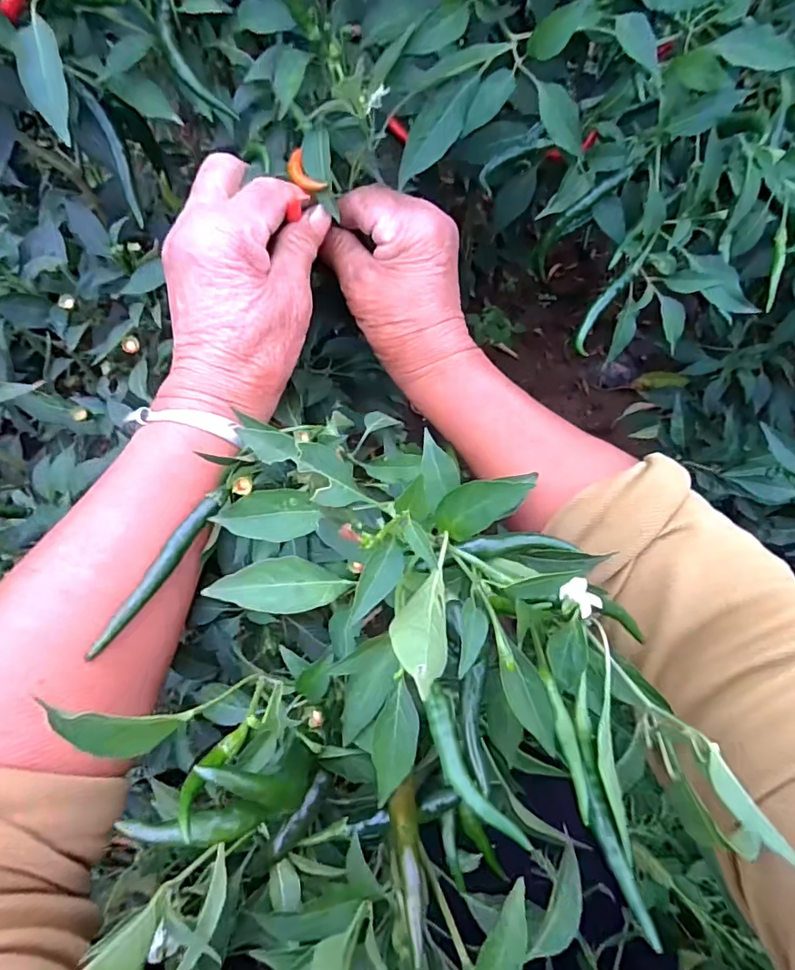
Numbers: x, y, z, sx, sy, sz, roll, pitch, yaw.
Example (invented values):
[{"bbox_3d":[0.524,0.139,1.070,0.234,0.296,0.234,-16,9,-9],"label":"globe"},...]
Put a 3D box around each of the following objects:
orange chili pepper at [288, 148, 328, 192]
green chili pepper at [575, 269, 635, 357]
[{"bbox_3d":[-0.048,-0.160,0.278,0.012,0.005,0.026,-37,84,-12],"label":"orange chili pepper"},{"bbox_3d":[0.130,-0.110,0.343,0.015,0.010,0.058,35,101,16],"label":"green chili pepper"}]

